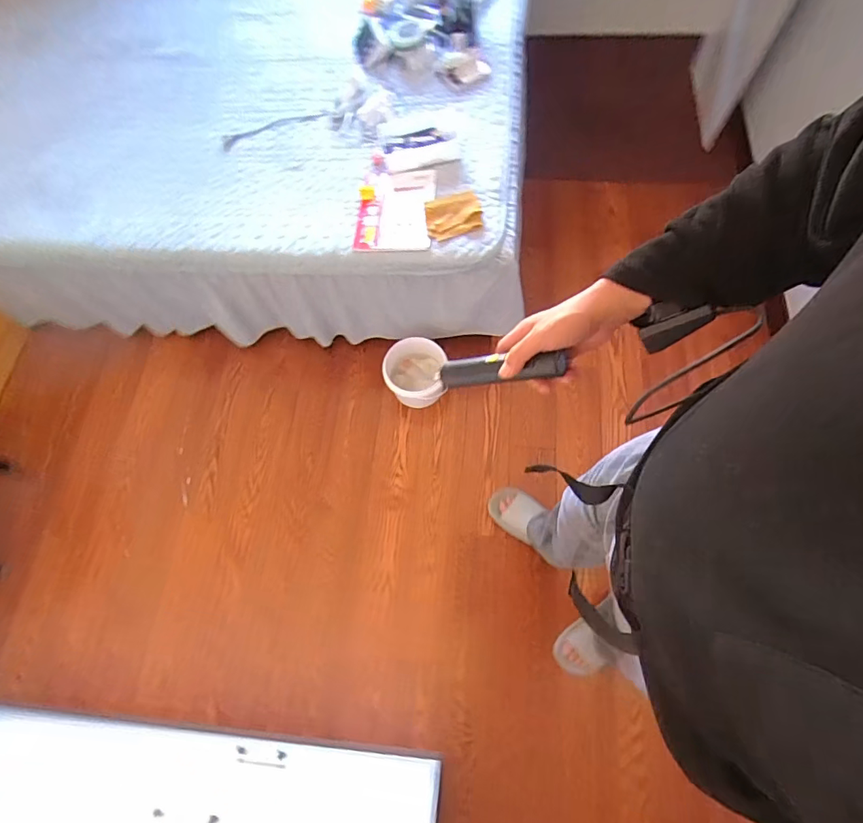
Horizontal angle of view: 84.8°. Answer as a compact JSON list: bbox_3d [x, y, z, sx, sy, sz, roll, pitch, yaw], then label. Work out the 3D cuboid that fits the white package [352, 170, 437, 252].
[{"bbox_3d":[-0.101,-0.575,1.324,0.211,0.029,0.285,3,70,3],"label":"white package"}]

